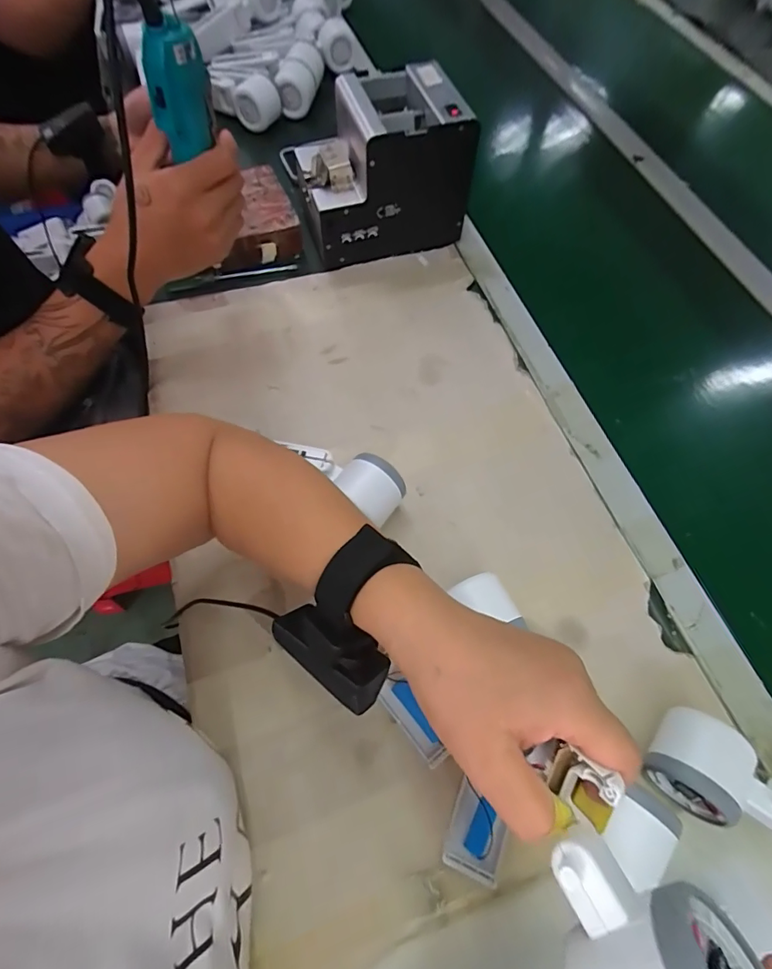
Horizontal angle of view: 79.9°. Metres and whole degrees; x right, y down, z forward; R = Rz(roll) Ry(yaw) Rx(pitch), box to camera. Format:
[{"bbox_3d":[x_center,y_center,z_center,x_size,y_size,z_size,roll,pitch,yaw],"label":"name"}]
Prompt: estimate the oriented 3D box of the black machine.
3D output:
[{"bbox_3d":[-0.007,-0.375,0.560,0.179,0.156,0.128,-17,66,-11],"label":"black machine"}]

